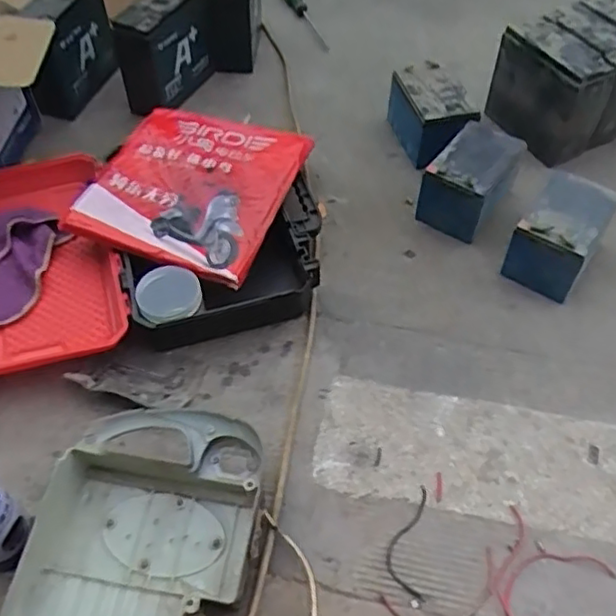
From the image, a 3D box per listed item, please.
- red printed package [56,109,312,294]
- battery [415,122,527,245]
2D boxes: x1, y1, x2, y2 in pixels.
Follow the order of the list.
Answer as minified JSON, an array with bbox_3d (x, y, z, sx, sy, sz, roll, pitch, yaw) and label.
[{"bbox_3d":[-0.169,-0.188,0.954,0.274,0.033,0.304,15,53,12],"label":"red printed package"},{"bbox_3d":[0.264,-0.206,1.029,0.109,0.105,0.174,30,56,22],"label":"battery"}]

